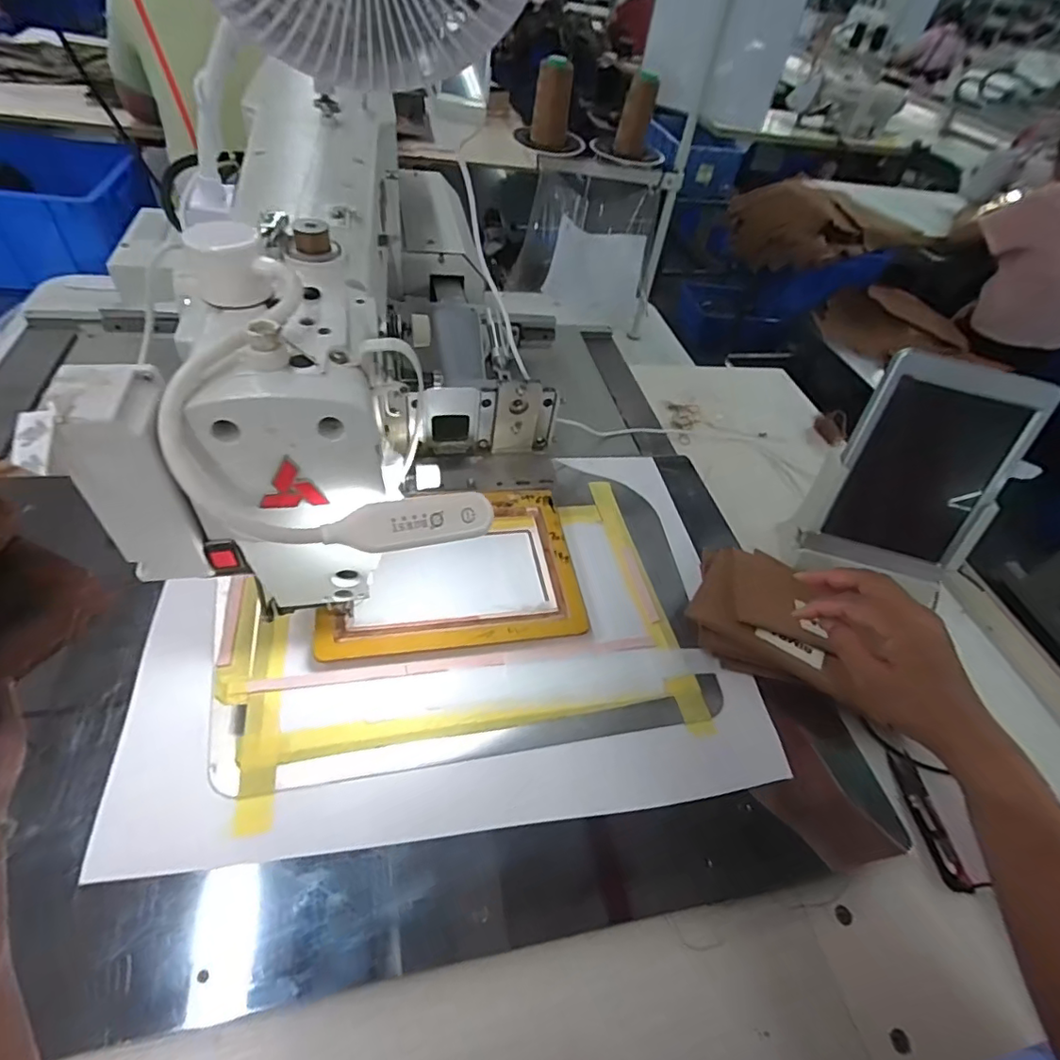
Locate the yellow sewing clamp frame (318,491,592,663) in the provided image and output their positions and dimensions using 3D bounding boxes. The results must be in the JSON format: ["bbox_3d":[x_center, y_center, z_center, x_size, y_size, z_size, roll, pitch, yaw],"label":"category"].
[{"bbox_3d":[-0.070,0.034,0.510,0.236,0.016,0.164,-4,55,-18],"label":"yellow sewing clamp frame"}]

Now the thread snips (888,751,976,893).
[{"bbox_3d":[0.324,0.234,0.455,0.020,0.012,0.104,5,48,-5],"label":"thread snips"}]

